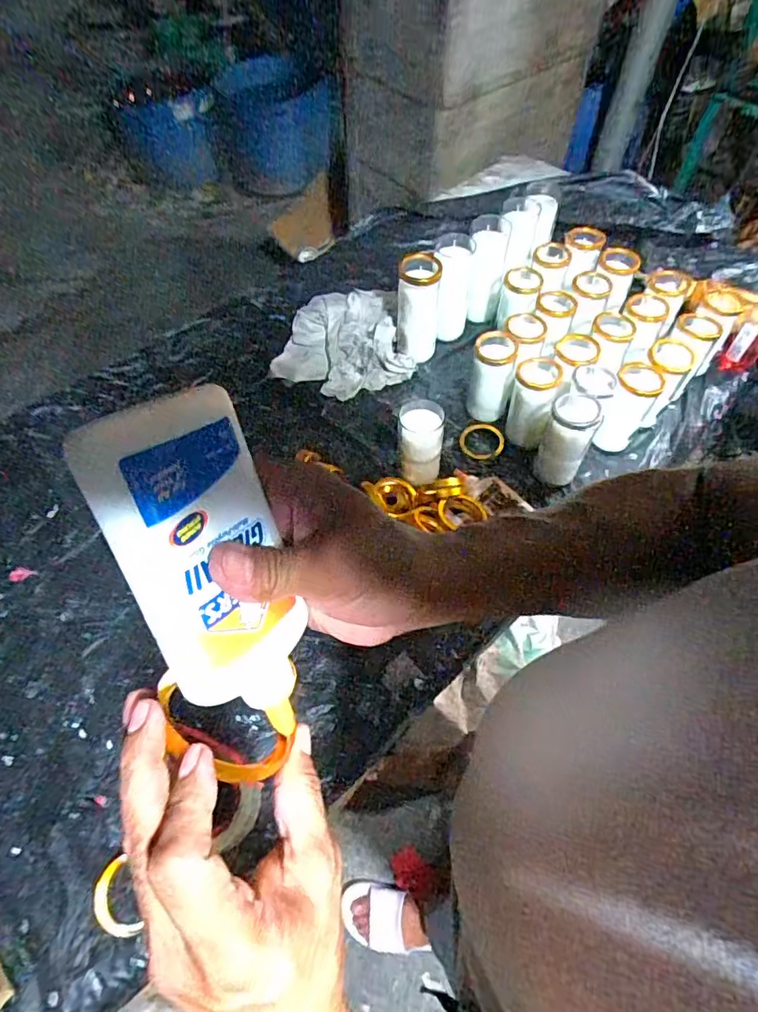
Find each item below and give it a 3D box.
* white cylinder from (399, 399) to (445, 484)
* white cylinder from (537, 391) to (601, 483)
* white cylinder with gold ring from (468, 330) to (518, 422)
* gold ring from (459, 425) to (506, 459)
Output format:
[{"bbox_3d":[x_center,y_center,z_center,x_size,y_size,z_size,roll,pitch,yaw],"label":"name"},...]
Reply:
[{"bbox_3d":[0.063,-0.085,0.801,0.070,0.128,0.072,8,58,6],"label":"white cylinder"},{"bbox_3d":[0.278,-0.093,0.802,0.066,0.152,0.073,23,60,15],"label":"white cylinder"},{"bbox_3d":[0.180,-0.206,0.866,0.065,0.134,0.068,13,58,9],"label":"white cylinder with gold ring"},{"bbox_3d":[0.171,-0.106,0.881,0.073,0.014,0.068,0,57,0],"label":"gold ring"}]

